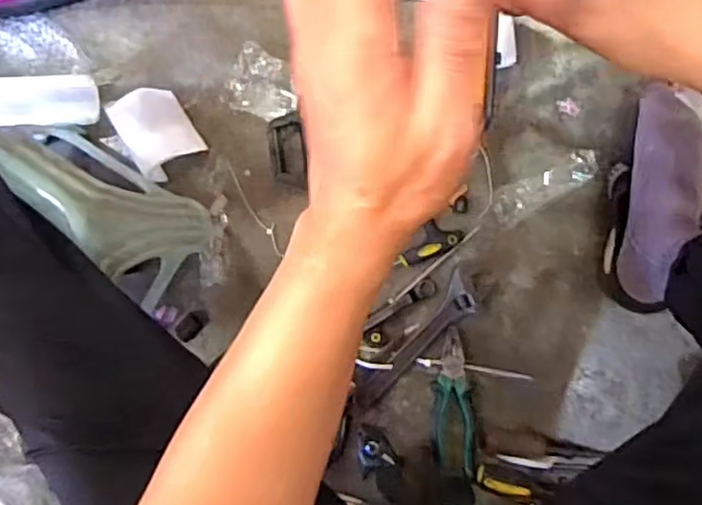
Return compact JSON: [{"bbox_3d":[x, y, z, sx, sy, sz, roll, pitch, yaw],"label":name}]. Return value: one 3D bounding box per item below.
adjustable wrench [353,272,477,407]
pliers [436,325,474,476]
[{"bbox_3d":[0.084,0.123,0.841,0.047,0.011,0.208,39,96,5],"label":"adjustable wrench"},{"bbox_3d":[0.129,0.185,0.823,0.044,0.015,0.177,-1,91,8],"label":"pliers"}]

